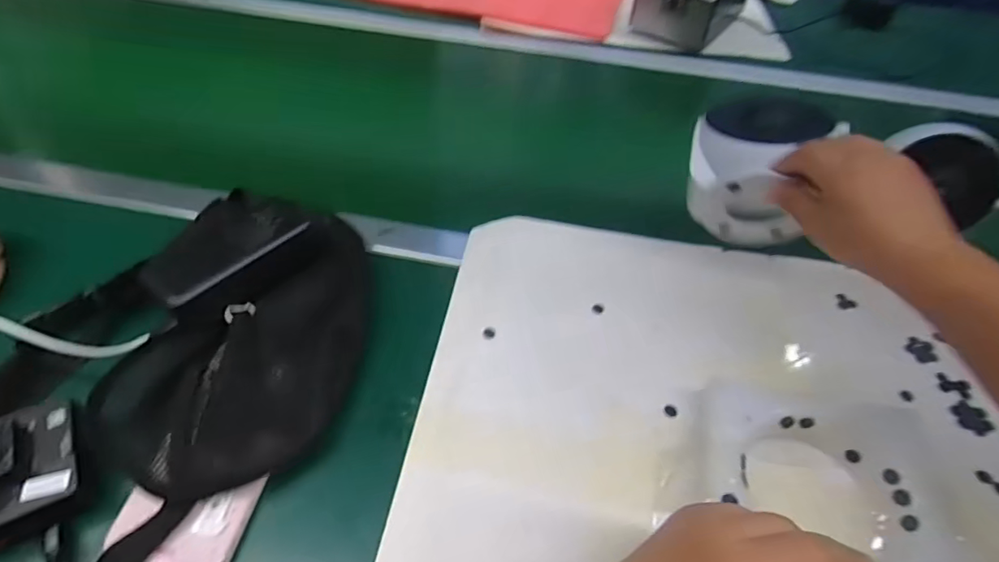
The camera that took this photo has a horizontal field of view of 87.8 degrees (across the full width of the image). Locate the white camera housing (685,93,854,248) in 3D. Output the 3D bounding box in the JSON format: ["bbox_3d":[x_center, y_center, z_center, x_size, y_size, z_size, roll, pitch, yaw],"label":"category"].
[{"bbox_3d":[0.210,-0.093,0.425,0.101,0.104,0.090,15,51,9],"label":"white camera housing"}]

